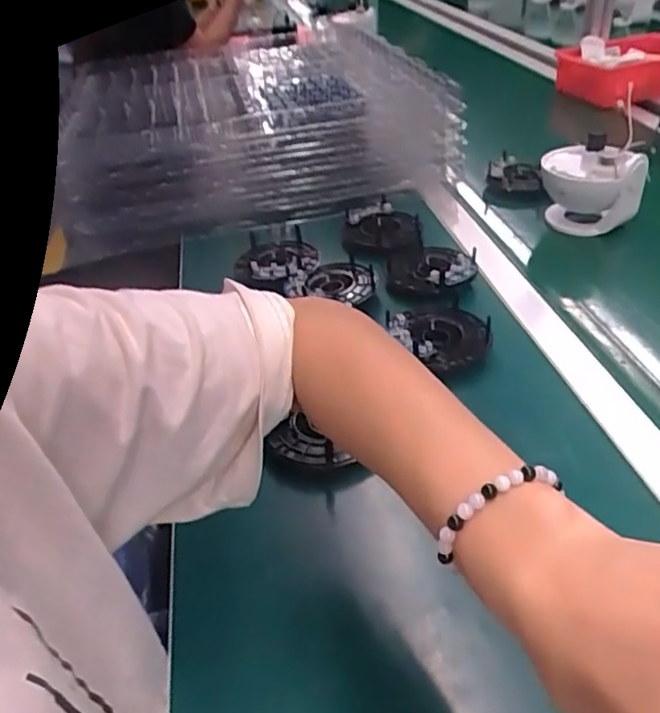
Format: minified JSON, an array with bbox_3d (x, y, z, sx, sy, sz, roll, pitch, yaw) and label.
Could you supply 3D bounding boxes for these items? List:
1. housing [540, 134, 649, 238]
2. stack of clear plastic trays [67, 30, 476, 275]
[{"bbox_3d":[0.321,-0.210,0.760,0.113,0.099,0.090,11,40,21],"label":"housing"},{"bbox_3d":[-0.120,-0.372,0.995,0.514,0.141,0.497,-11,37,-6],"label":"stack of clear plastic trays"}]

